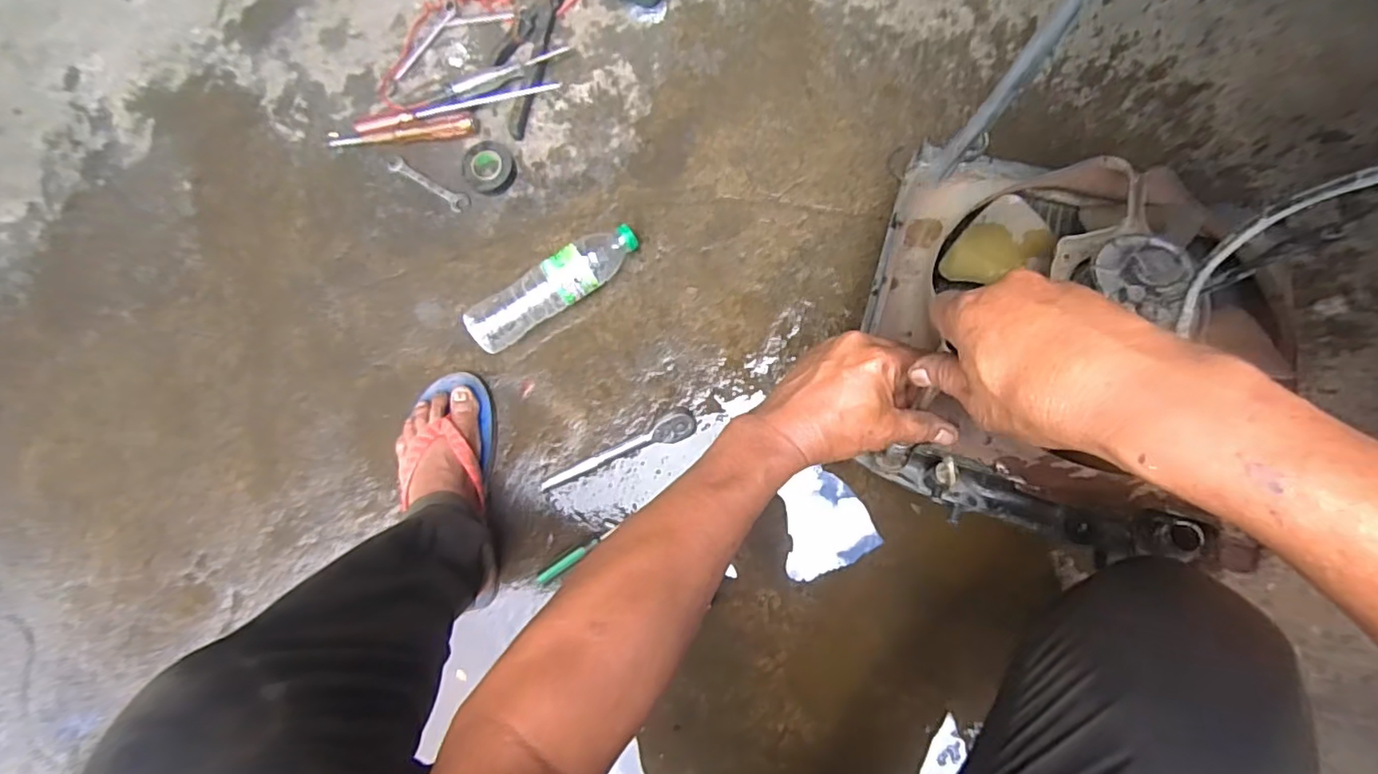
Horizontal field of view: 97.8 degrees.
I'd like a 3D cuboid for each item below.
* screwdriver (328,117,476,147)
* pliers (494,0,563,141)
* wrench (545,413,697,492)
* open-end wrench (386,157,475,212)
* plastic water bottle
[{"bbox_3d":[-0.367,-0.323,0.768,0.192,0.017,0.021,-5,82,5],"label":"screwdriver"},{"bbox_3d":[-0.213,-0.433,0.782,0.061,0.012,0.223,14,84,7],"label":"pliers"},{"bbox_3d":[-0.083,0.079,0.699,0.192,0.023,0.030,-23,81,2],"label":"wrench"},{"bbox_3d":[-0.335,-0.261,0.773,0.123,0.004,0.024,30,86,9],"label":"open-end wrench"},{"bbox_3d":[-0.159,-0.119,0.717,0.219,0.056,0.058,-36,81,0],"label":"plastic water bottle"}]

